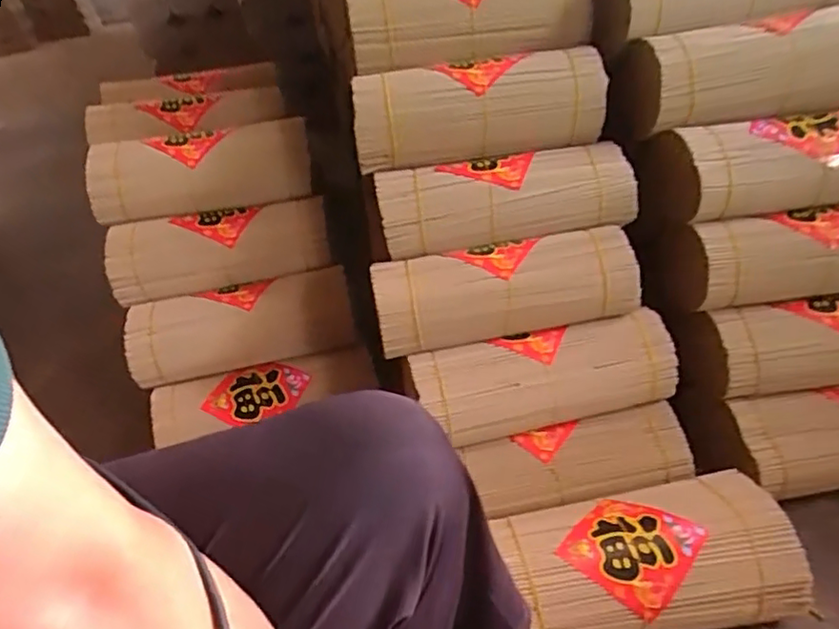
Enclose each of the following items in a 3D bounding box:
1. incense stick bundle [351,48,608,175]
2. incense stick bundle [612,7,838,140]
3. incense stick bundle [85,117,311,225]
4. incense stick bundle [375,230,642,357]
[{"bbox_3d":[0.075,-0.270,0.803,0.331,0.102,0.106,-10,37,-4],"label":"incense stick bundle"},{"bbox_3d":[0.449,-0.319,0.795,0.385,0.109,0.093,-12,37,-6],"label":"incense stick bundle"},{"bbox_3d":[-0.317,-0.209,0.890,0.306,0.088,0.105,-9,36,-2],"label":"incense stick bundle"},{"bbox_3d":[0.102,-0.034,0.753,0.318,0.083,0.099,-11,37,-5],"label":"incense stick bundle"}]

